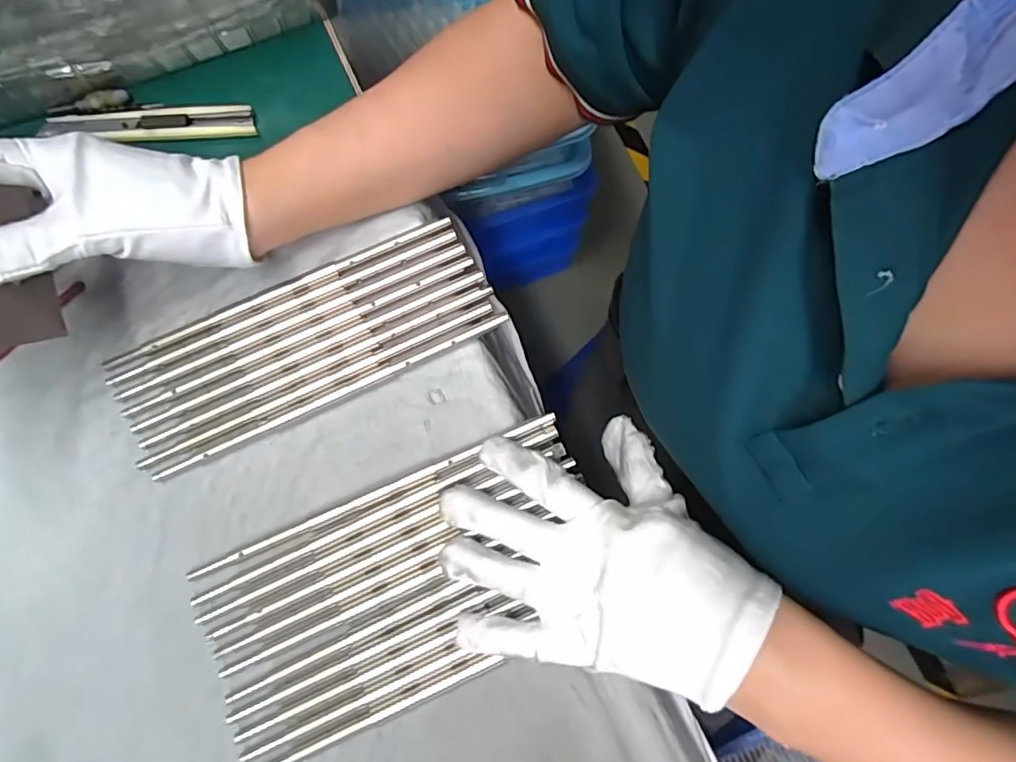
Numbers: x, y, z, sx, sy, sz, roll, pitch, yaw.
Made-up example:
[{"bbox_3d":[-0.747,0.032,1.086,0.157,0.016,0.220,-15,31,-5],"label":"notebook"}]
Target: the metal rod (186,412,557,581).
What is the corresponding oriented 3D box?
[{"bbox_3d":[-0.073,0.064,0.310,0.213,0.006,0.008,-23,80,-6],"label":"metal rod"}]

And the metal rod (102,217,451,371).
[{"bbox_3d":[-0.132,-0.052,0.327,0.211,0.004,0.008,-24,80,-7],"label":"metal rod"}]

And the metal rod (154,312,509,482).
[{"bbox_3d":[-0.097,0.008,0.320,0.211,0.005,0.007,-25,80,-7],"label":"metal rod"}]

